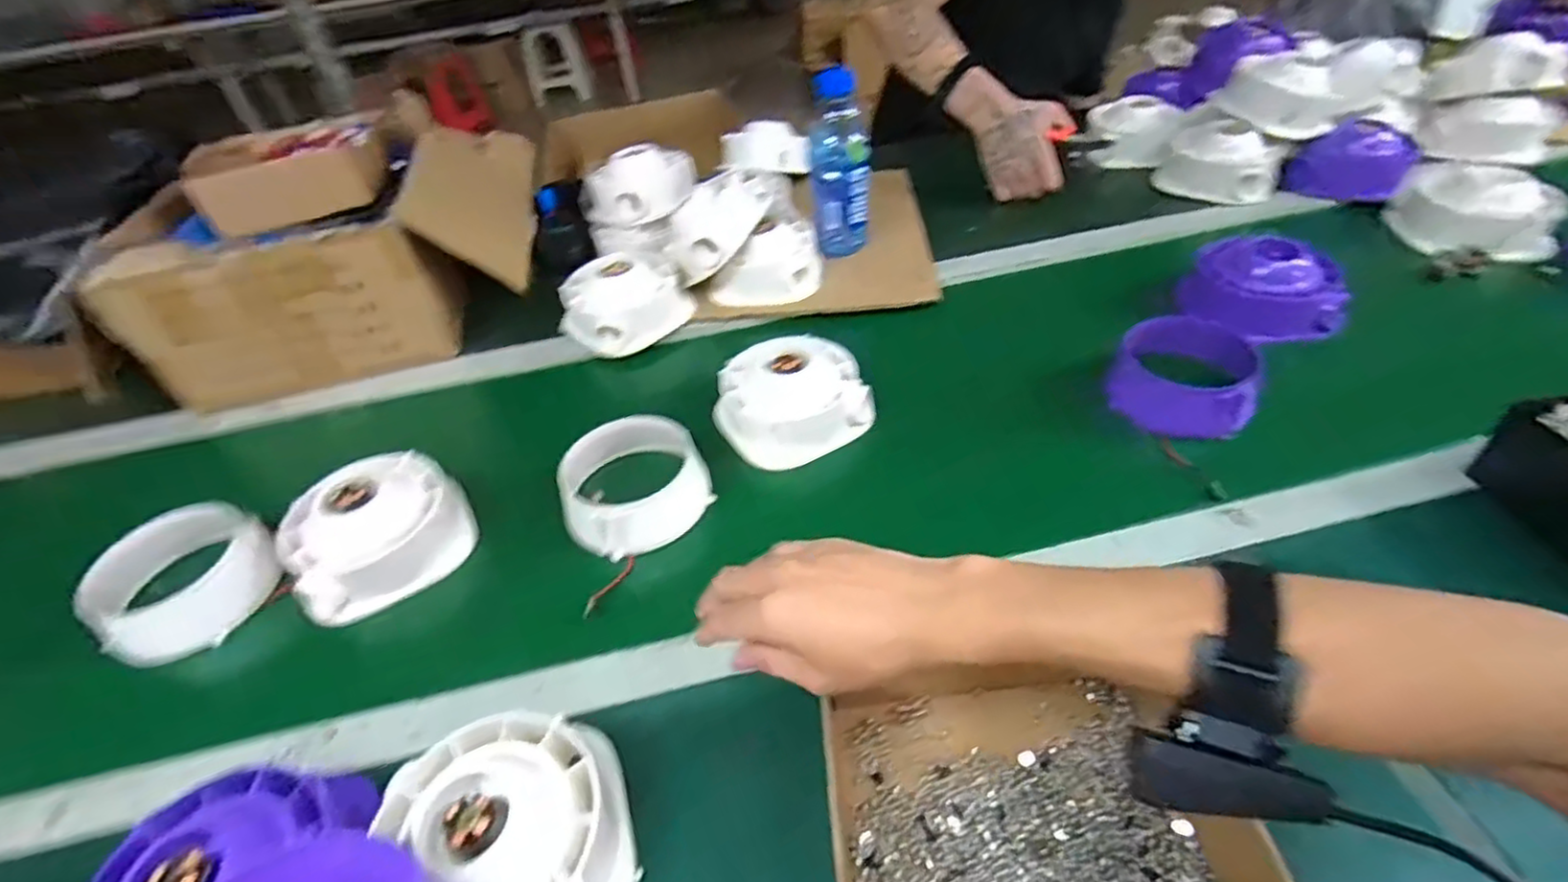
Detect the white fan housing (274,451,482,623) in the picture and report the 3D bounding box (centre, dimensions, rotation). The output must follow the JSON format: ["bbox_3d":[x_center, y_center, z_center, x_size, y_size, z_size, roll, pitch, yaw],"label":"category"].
[{"bbox_3d":[-0.349,0.074,0.592,0.140,0.083,0.104,-30,47,-24],"label":"white fan housing"}]

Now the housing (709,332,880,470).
[{"bbox_3d":[0.006,-0.047,0.660,0.140,0.078,0.115,-26,45,-21],"label":"housing"}]

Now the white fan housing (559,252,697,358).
[{"bbox_3d":[-0.190,-0.169,0.804,0.125,0.072,0.128,23,49,29],"label":"white fan housing"}]

